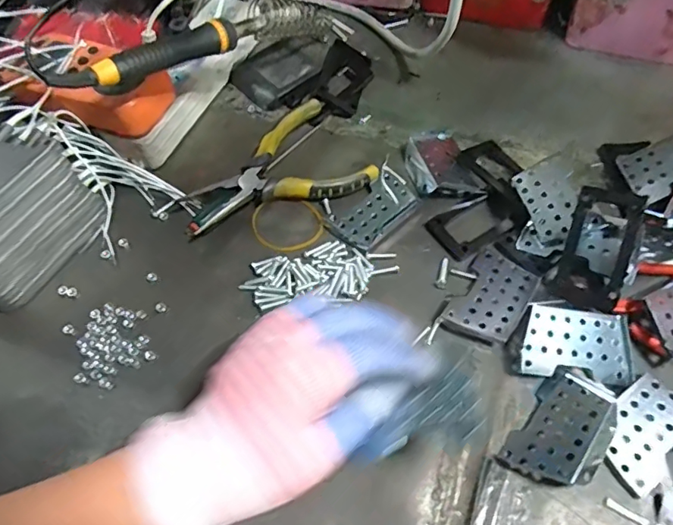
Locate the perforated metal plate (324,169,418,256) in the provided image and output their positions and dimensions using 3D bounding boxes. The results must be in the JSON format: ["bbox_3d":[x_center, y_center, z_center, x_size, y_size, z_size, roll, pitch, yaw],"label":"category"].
[{"bbox_3d":[0.031,-0.041,0.399,0.072,0.010,0.044,-40,65,-19],"label":"perforated metal plate"}]

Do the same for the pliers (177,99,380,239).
[{"bbox_3d":[-0.050,-0.068,0.410,0.144,0.021,0.092,-31,63,-15],"label":"pliers"}]

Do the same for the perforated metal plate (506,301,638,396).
[{"bbox_3d":[0.155,0.055,0.335,0.074,0.016,0.047,12,77,-1],"label":"perforated metal plate"}]

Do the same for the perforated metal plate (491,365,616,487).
[{"bbox_3d":[0.139,0.100,0.305,0.048,0.020,0.073,34,66,20],"label":"perforated metal plate"}]

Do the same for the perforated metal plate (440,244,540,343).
[{"bbox_3d":[0.110,0.022,0.357,0.046,0.011,0.071,29,64,18],"label":"perforated metal plate"}]

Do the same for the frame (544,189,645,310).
[{"bbox_3d":[0.178,-0.010,0.346,0.044,0.009,0.077,23,100,24],"label":"frame"}]

